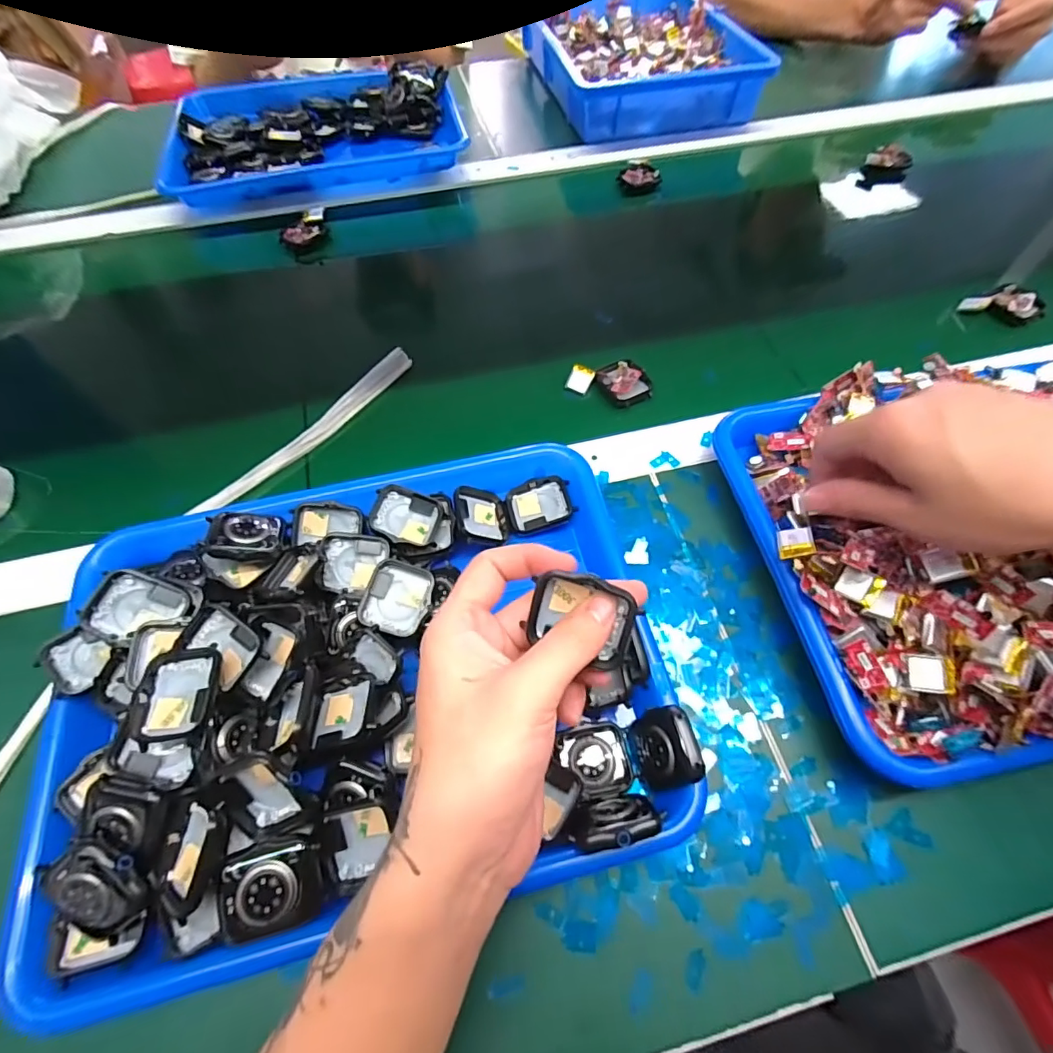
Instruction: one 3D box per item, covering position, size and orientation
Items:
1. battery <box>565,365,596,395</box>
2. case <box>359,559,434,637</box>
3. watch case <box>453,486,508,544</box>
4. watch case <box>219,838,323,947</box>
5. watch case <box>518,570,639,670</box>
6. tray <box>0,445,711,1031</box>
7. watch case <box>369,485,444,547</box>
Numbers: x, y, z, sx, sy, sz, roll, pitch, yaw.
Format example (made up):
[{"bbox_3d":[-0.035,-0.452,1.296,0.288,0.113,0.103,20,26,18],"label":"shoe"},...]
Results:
[{"bbox_3d":[0.045,-0.124,0.432,0.019,0.005,0.023,27,95,7],"label":"battery"},{"bbox_3d":[-0.077,0.042,0.307,0.035,0.011,0.041,10,62,7],"label":"case"},{"bbox_3d":[-0.033,-0.008,0.348,0.039,0.010,0.043,16,46,-37],"label":"watch case"},{"bbox_3d":[-0.117,0.164,0.233,0.040,0.013,0.036,-10,61,-4],"label":"watch case"},{"bbox_3d":[0.024,0.040,0.222,0.043,0.011,0.040,17,102,15],"label":"watch case"},{"bbox_3d":[-0.093,0.078,0.293,0.331,0.060,0.252,-12,62,-5],"label":"tray"},{"bbox_3d":[-0.079,-0.006,0.338,0.043,0.011,0.035,23,67,-11],"label":"watch case"}]

